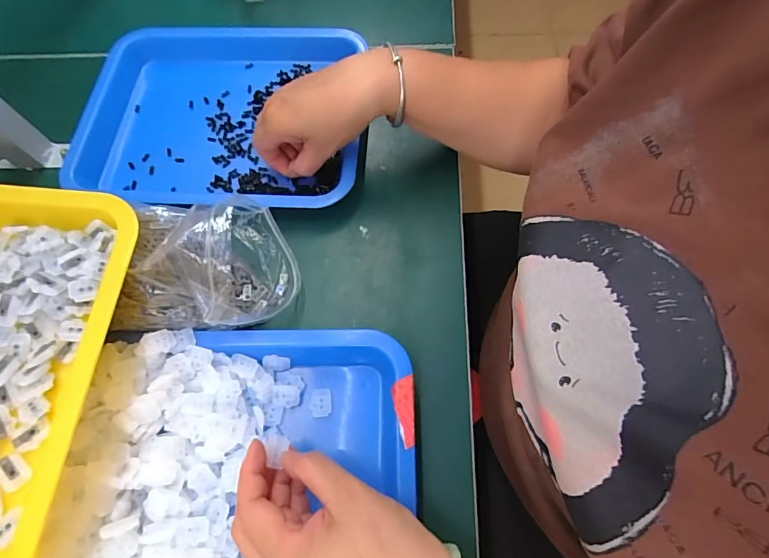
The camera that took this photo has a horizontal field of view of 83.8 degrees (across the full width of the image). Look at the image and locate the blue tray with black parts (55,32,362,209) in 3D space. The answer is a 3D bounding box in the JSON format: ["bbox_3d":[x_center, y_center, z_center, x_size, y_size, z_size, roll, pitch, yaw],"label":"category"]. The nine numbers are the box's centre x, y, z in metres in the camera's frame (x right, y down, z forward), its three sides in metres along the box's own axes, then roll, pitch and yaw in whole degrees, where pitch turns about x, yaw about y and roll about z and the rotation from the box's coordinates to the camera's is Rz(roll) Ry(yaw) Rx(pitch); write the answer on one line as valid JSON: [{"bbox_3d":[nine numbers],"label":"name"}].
[{"bbox_3d":[-0.183,-0.170,0.451,0.309,0.036,0.228,0,67,3],"label":"blue tray with black parts"}]

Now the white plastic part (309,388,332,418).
[{"bbox_3d":[-0.051,0.099,0.344,0.018,0.004,0.022,-7,67,0],"label":"white plastic part"}]

